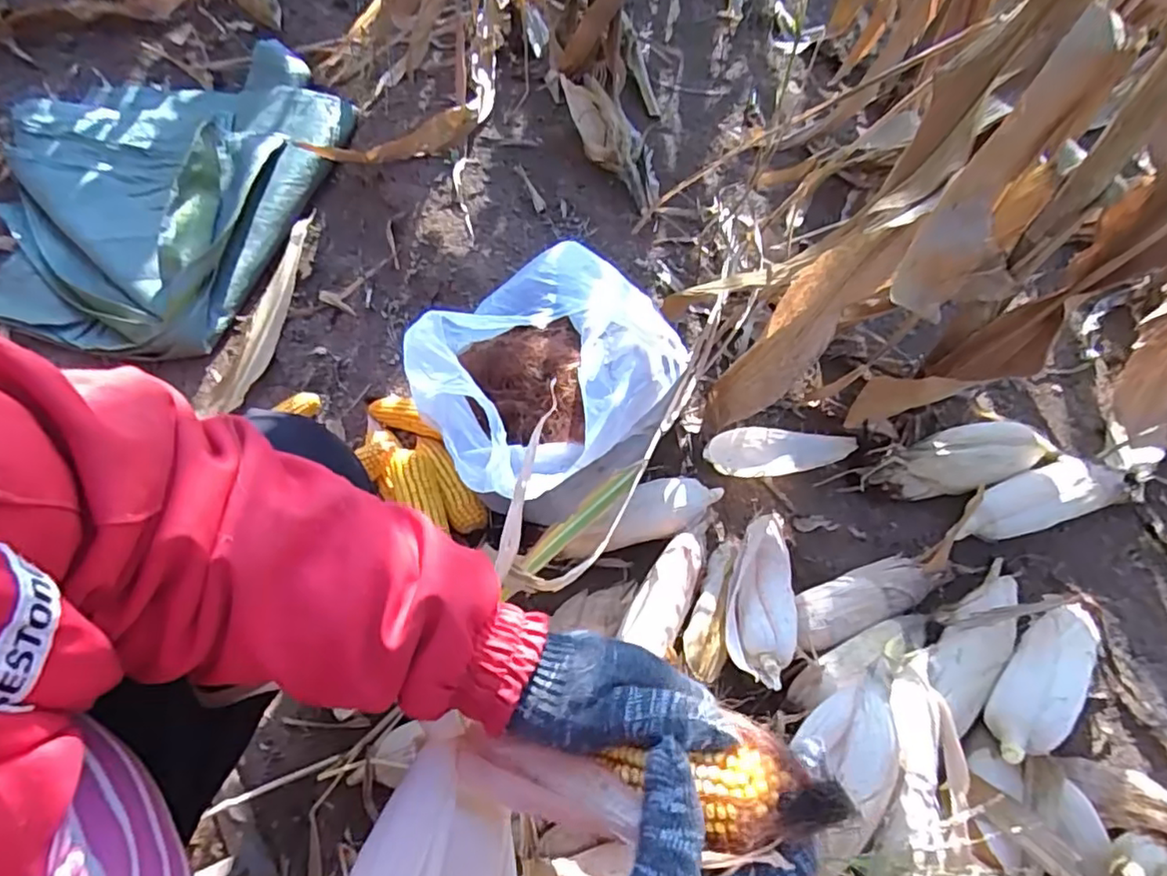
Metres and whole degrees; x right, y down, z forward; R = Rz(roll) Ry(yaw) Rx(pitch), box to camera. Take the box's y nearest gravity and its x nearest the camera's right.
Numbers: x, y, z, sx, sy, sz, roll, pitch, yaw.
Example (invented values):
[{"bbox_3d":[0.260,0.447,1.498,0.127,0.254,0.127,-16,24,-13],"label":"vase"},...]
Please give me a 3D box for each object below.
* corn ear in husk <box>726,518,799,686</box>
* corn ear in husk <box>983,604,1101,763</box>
[{"bbox_3d":[0.189,0.154,0.657,0.067,0.040,0.212,14,48,6],"label":"corn ear in husk"},{"bbox_3d":[0.478,0.241,0.639,0.235,0.048,0.066,-30,64,-33],"label":"corn ear in husk"}]

